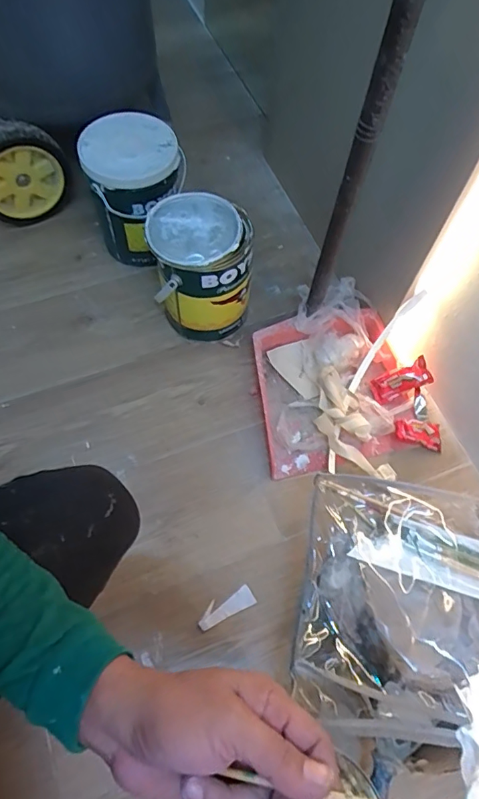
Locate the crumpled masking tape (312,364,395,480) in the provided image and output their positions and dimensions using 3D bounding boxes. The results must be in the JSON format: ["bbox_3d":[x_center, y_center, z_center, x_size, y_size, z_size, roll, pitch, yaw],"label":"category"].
[{"bbox_3d":[0.179,0.044,0.828,0.096,0.051,0.204,-18,65,-12],"label":"crumpled masking tape"}]

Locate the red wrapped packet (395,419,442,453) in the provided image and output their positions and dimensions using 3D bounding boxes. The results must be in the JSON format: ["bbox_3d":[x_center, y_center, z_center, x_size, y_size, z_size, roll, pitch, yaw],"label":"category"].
[{"bbox_3d":[0.315,0.058,0.830,0.093,0.021,0.050,14,61,-20],"label":"red wrapped packet"}]

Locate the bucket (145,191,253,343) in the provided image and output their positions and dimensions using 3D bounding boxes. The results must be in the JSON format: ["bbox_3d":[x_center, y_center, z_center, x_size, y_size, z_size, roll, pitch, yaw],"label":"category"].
[{"bbox_3d":[-0.068,-0.224,0.857,0.163,0.230,0.143,-3,63,-5],"label":"bucket"}]

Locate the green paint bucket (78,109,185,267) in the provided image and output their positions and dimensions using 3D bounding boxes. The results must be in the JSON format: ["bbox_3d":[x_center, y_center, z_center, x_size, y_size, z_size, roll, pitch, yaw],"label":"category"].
[{"bbox_3d":[-0.195,-0.391,0.933,0.177,0.242,0.159,-9,64,-6],"label":"green paint bucket"}]

